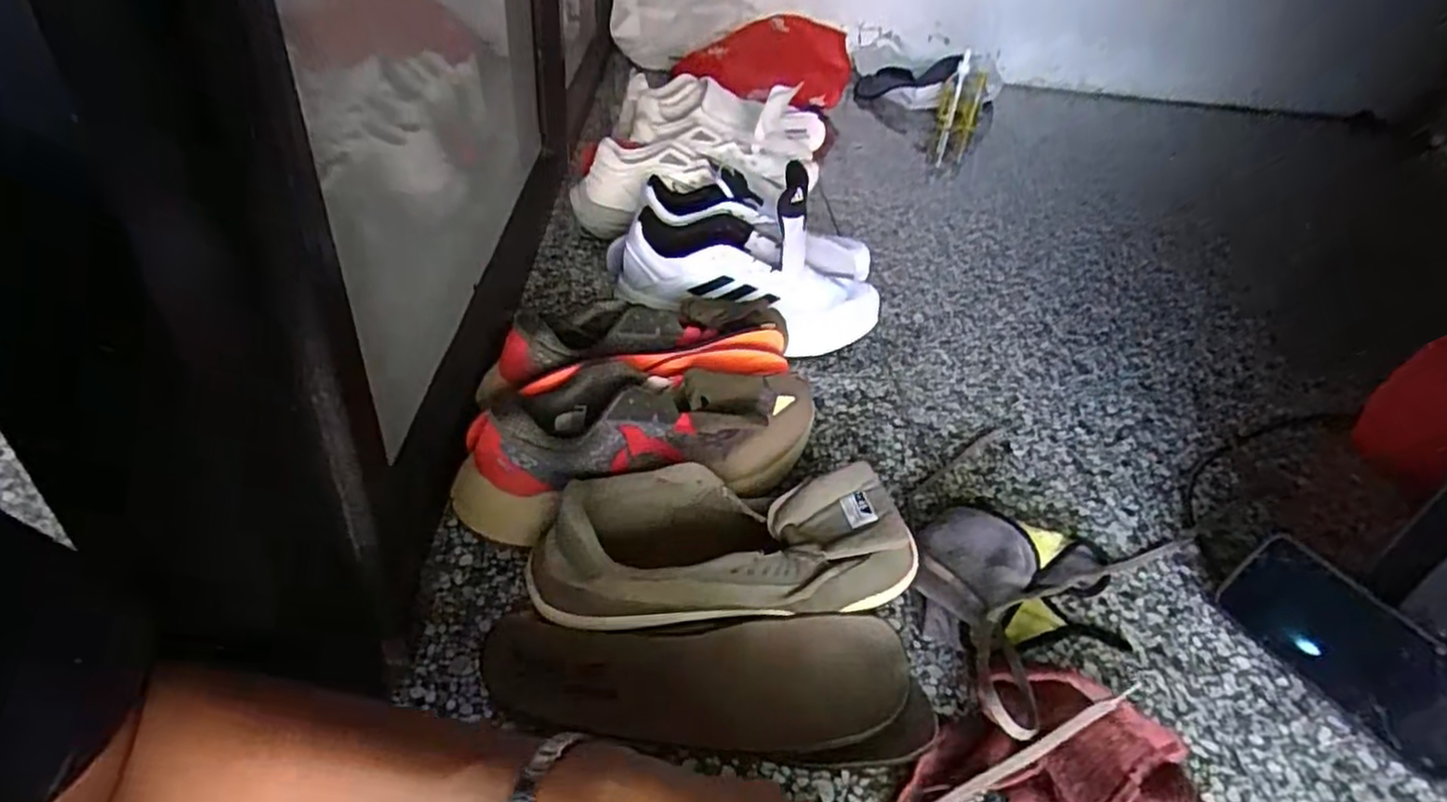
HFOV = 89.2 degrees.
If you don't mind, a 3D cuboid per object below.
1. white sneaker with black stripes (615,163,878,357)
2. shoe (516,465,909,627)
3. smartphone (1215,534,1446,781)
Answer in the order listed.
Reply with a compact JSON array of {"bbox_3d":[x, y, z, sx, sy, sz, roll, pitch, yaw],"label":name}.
[{"bbox_3d":[0.028,-0.155,0.814,0.295,0.178,0.118,7,37,1],"label":"white sneaker with black stripes"},{"bbox_3d":[0.001,0.105,0.528,0.256,0.108,0.092,-3,38,-12],"label":"shoe"},{"bbox_3d":[0.453,0.178,0.525,0.004,0.072,0.165,10,29,-43],"label":"smartphone"}]

